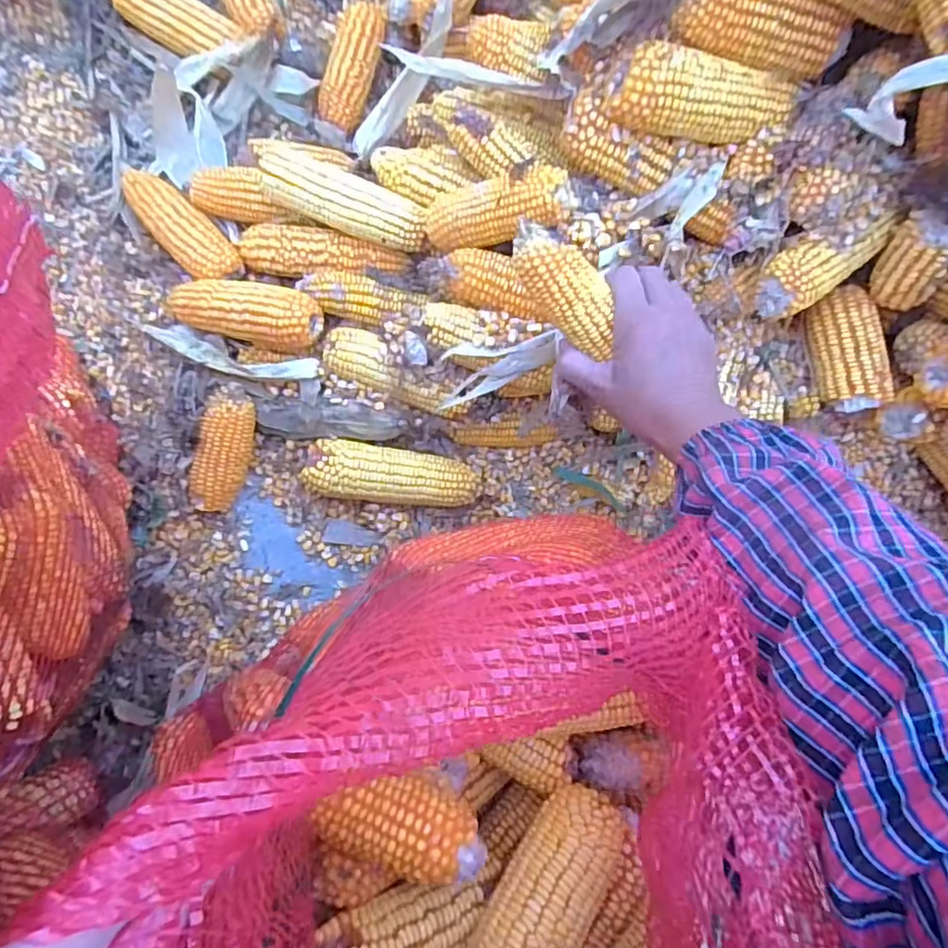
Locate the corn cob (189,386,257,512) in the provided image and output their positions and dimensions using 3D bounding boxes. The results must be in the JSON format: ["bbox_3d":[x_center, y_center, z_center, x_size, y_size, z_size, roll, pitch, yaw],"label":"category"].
[{"bbox_3d":[-0.244,-0.023,0.573,0.044,0.053,0.117,14,84,-4],"label":"corn cob"}]

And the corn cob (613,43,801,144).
[{"bbox_3d":[0.163,-0.262,0.408,0.132,0.039,0.044,5,85,-5],"label":"corn cob"}]

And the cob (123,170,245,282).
[{"bbox_3d":[-0.293,-0.246,0.586,0.136,0.038,0.052,45,83,0],"label":"cob"}]

